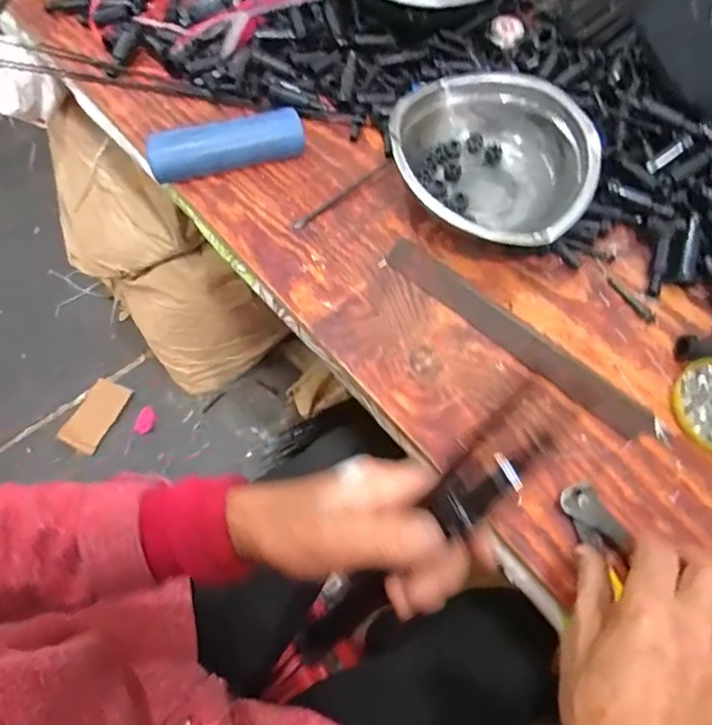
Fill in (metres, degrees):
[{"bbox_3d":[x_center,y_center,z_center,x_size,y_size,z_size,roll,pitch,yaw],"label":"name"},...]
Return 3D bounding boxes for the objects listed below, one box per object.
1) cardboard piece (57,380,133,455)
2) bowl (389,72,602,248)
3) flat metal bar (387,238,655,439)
[{"bbox_3d":[-0.615,0.123,1.236,0.091,0.017,0.169,22,65,12],"label":"cardboard piece"},{"bbox_3d":[0.137,-0.203,0.524,0.204,0.070,0.180,37,69,18],"label":"bowl"},{"bbox_3d":[0.139,-0.029,0.471,0.268,0.009,0.034,39,70,19],"label":"flat metal bar"}]

